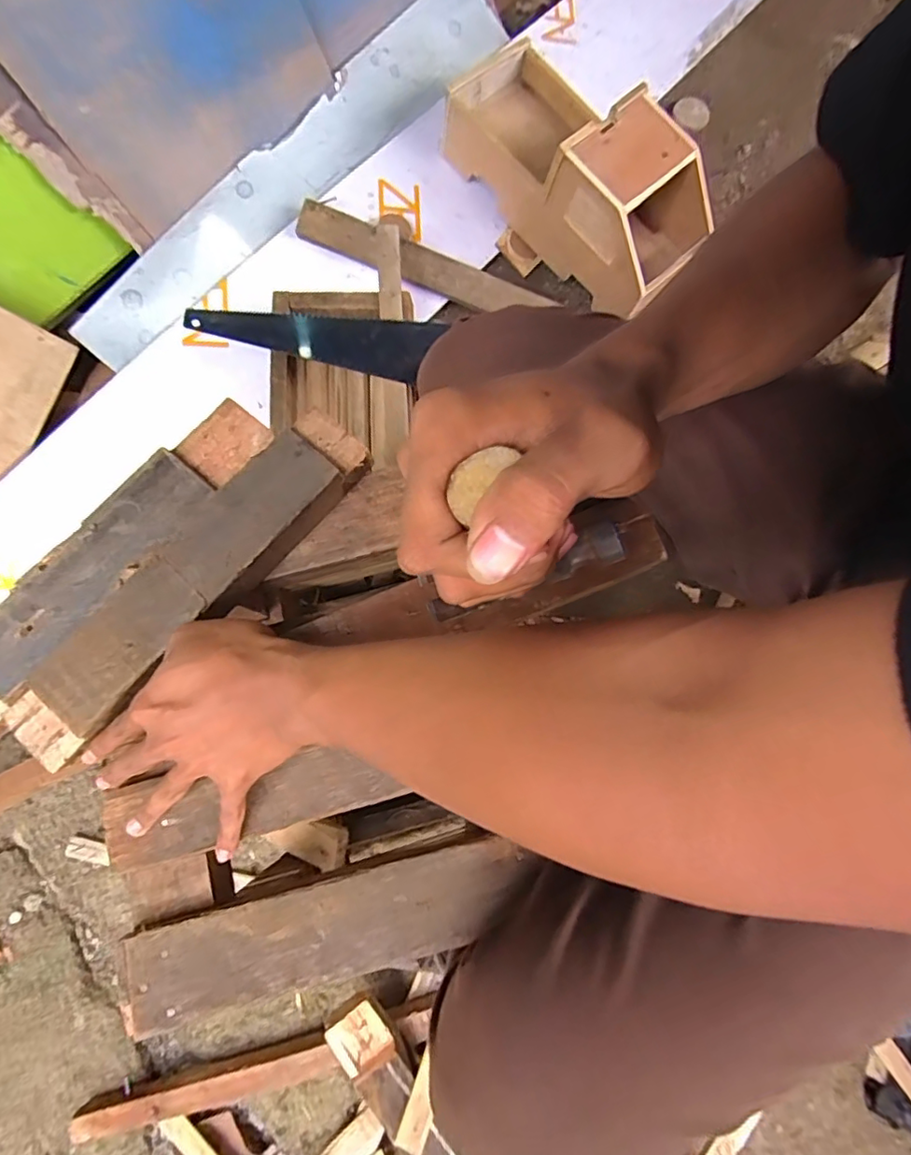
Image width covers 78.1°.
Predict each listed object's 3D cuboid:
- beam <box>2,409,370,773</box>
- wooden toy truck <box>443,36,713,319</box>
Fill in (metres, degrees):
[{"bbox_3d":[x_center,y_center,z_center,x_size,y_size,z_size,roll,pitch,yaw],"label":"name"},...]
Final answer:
[{"bbox_3d":[-0.185,0.003,0.400,0.064,0.036,0.298,43,80,5],"label":"beam"},{"bbox_3d":[0.176,-0.588,0.814,0.185,0.155,0.402,-43,84,-9],"label":"wooden toy truck"}]

